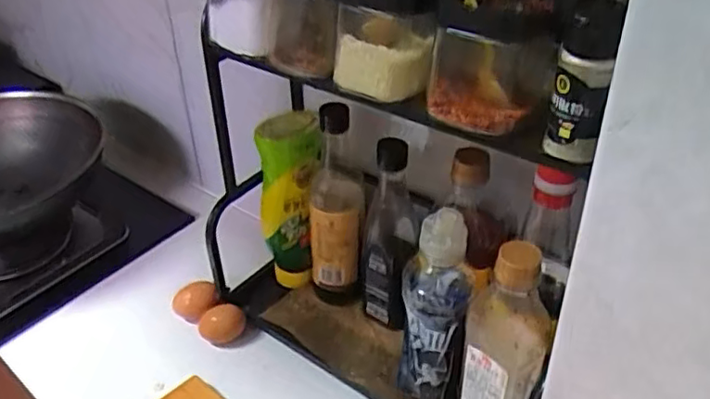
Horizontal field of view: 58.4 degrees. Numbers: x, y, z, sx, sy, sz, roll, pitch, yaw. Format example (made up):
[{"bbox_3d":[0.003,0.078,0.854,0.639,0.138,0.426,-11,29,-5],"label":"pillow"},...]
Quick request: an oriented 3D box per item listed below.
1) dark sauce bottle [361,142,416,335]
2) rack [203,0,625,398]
[{"bbox_3d":[0.036,0.043,0.697,0.057,0.222,0.068,0,36,3],"label":"dark sauce bottle"},{"bbox_3d":[0.037,-0.006,0.612,0.379,0.412,0.160,25,43,31],"label":"rack"}]

